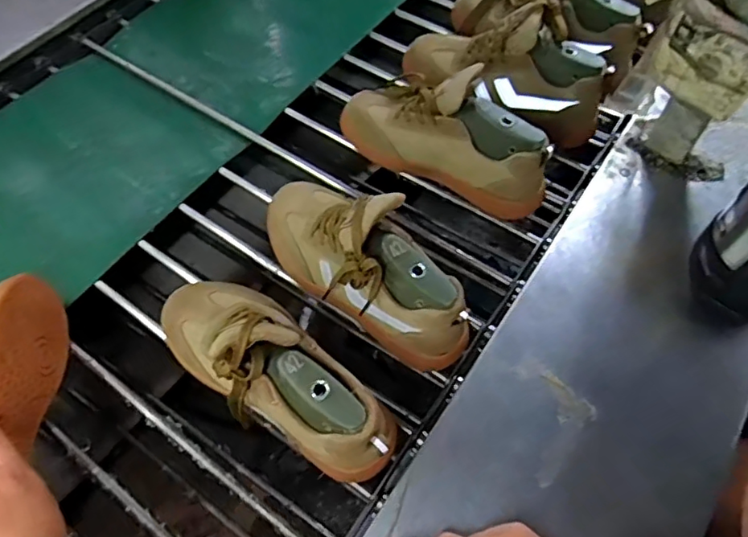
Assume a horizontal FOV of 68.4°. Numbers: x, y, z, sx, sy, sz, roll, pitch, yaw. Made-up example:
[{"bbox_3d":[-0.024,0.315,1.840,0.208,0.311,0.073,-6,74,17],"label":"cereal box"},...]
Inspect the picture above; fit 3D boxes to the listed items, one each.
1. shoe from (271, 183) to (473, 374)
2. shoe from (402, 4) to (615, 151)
[{"bbox_3d":[-0.015,-0.017,0.585,0.272,0.119,0.094,35,67,17],"label":"shoe"},{"bbox_3d":[0.174,-0.274,0.737,0.286,0.116,0.085,27,65,14],"label":"shoe"}]

